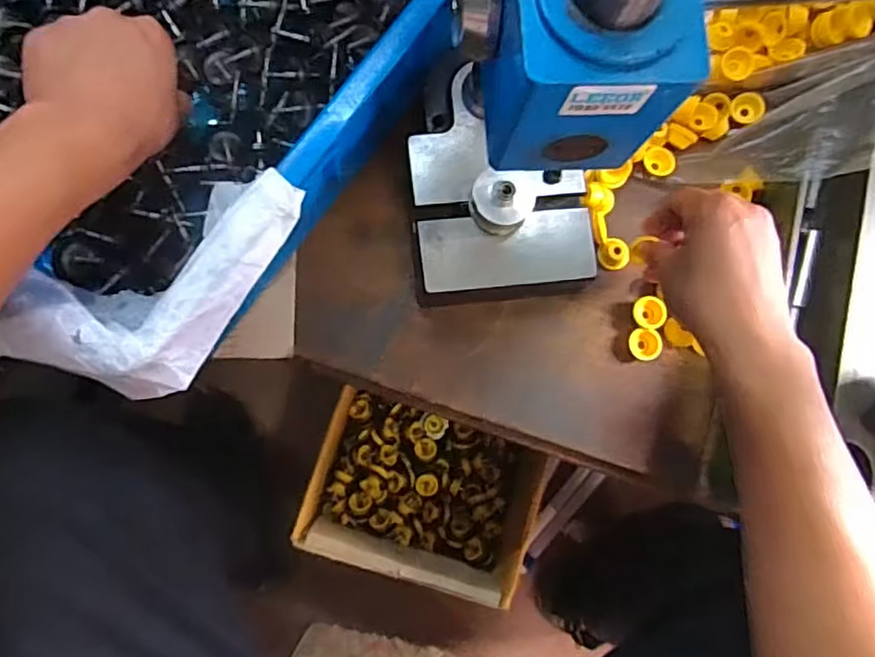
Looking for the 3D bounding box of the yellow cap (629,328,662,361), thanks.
[{"bbox_3d":[0.159,0.012,0.481,0.023,0.012,0.024,1,81,-3],"label":"yellow cap"}]

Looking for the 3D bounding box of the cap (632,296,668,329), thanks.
[{"bbox_3d":[0.162,-0.011,0.480,0.022,0.012,0.025,-22,83,-6],"label":"cap"}]

